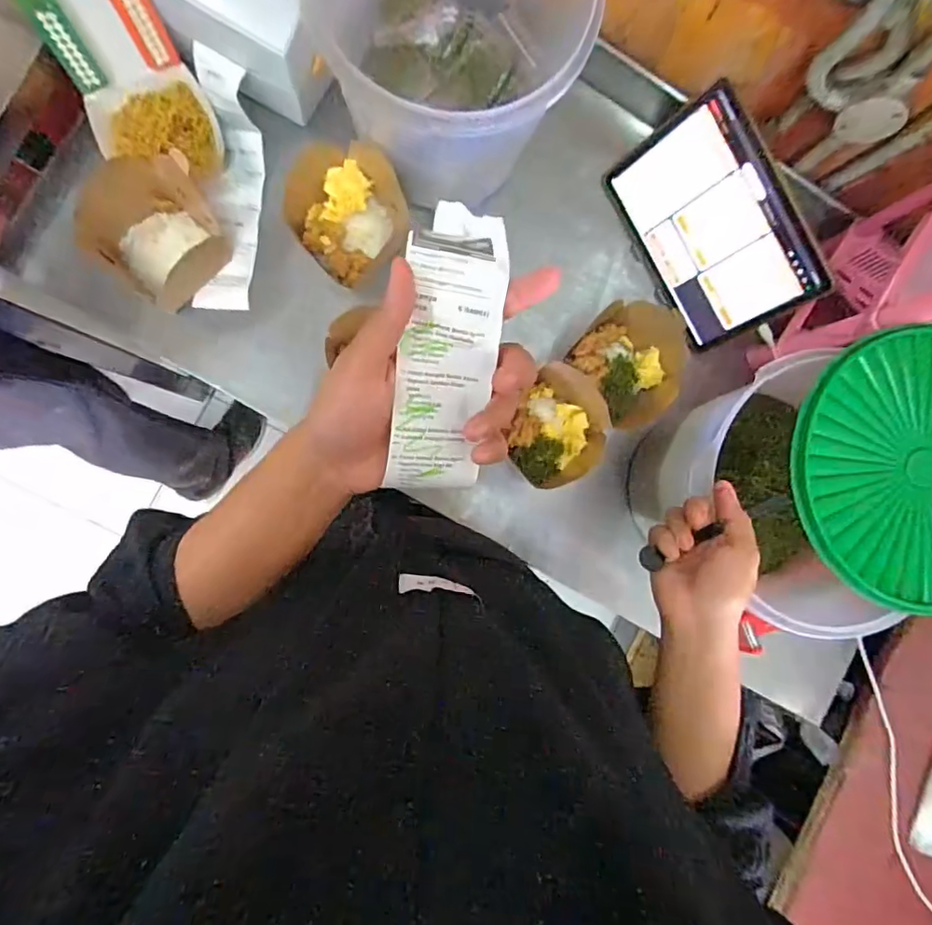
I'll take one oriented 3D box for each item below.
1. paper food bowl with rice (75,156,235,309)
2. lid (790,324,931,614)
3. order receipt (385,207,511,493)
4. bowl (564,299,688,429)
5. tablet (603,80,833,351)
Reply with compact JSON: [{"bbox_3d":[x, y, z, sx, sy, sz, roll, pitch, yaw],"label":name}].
[{"bbox_3d":[-0.337,-0.251,0.606,0.124,0.075,0.126,0,90,-7],"label":"paper food bowl with rice"},{"bbox_3d":[0.404,0.007,0.485,0.228,0.027,0.246,0,90,-7],"label":"lid"},{"bbox_3d":[-0.010,-0.058,0.303,0.051,0.022,0.152,9,101,-7],"label":"order receipt"},{"bbox_3d":[0.200,-0.120,0.658,0.113,0.067,0.130,-42,95,-5],"label":"bowl"},{"bbox_3d":[0.284,-0.272,0.642,0.012,0.166,0.254,-31,93,-41],"label":"tablet"}]

